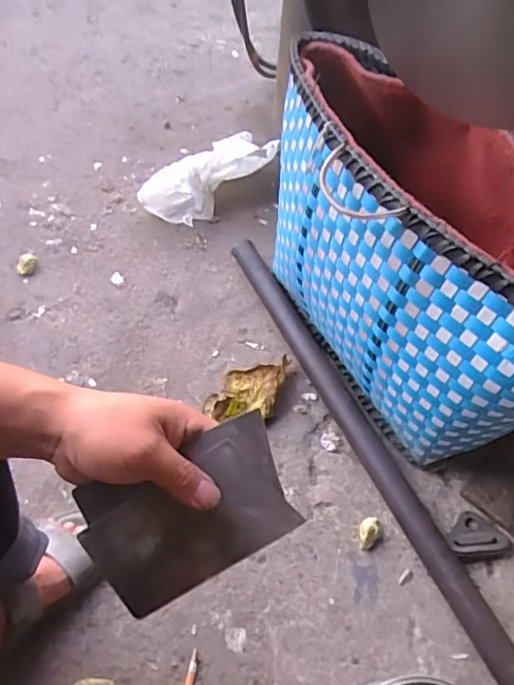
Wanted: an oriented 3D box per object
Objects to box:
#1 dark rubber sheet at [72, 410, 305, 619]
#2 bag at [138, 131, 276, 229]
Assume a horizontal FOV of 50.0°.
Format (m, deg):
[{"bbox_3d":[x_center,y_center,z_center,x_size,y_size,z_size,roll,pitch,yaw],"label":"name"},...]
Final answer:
[{"bbox_3d":[-0.046,0.116,0.363,0.140,0.005,0.091,-25,93,7],"label":"dark rubber sheet"},{"bbox_3d":[-0.093,-0.349,1.102,0.285,0.100,0.162,-39,62,-20],"label":"bag"}]

